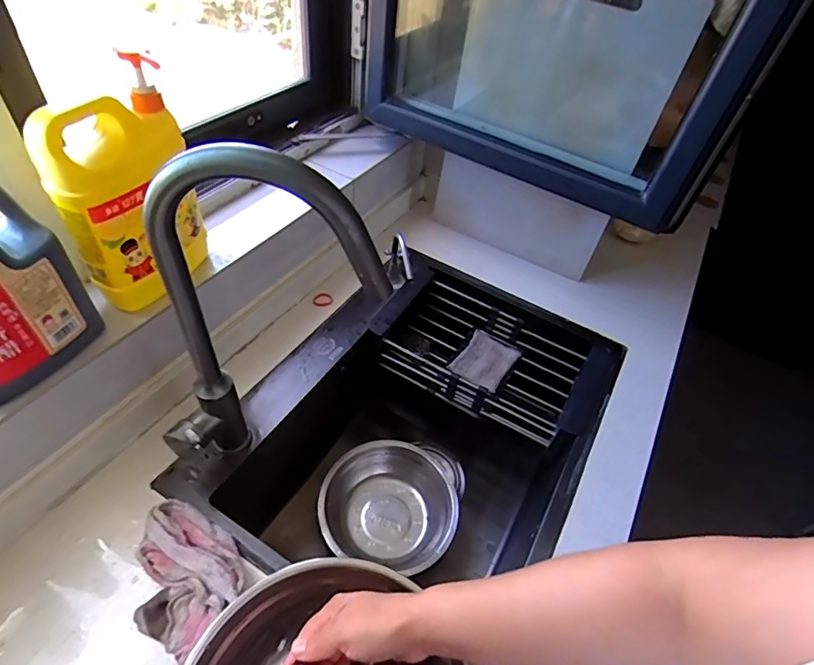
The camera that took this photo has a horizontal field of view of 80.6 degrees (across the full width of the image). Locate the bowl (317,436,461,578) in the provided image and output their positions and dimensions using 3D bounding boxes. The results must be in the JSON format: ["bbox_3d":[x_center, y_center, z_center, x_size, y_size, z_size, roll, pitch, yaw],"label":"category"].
[{"bbox_3d":[-0.027,0.275,0.766,0.204,0.068,0.186,4,47,-5],"label":"bowl"}]

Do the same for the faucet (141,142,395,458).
[{"bbox_3d":[-0.142,0.024,0.472,0.223,0.423,0.065,-4,48,-12],"label":"faucet"}]

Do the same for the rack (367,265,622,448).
[{"bbox_3d":[0.145,0.035,0.826,0.378,0.098,0.213,26,49,15],"label":"rack"}]

